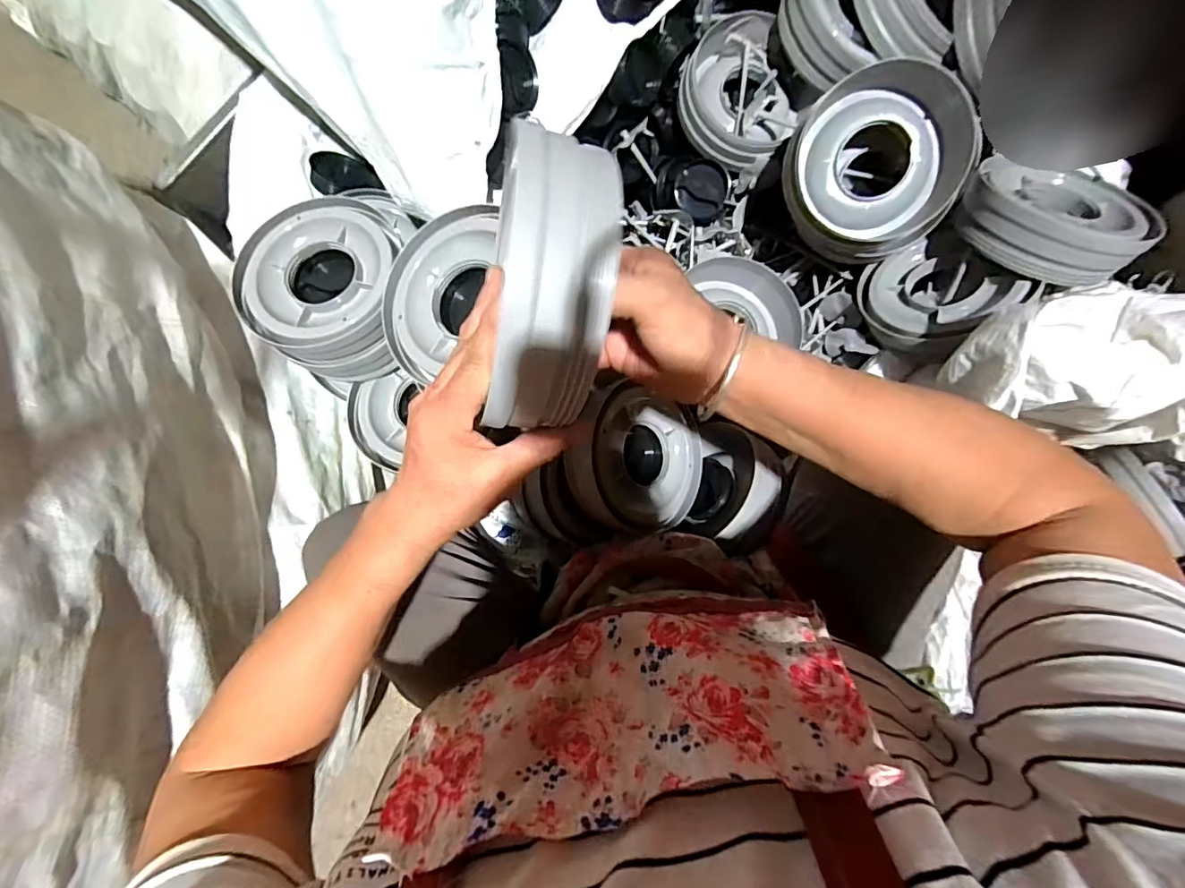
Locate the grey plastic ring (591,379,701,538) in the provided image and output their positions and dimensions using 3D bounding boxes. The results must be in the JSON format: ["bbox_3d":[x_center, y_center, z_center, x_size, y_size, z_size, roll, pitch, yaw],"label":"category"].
[{"bbox_3d":[0.054,0.012,0.527,0.055,0.161,0.154,-3,79,51],"label":"grey plastic ring"}]

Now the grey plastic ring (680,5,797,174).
[{"bbox_3d":[0.171,-0.414,0.593,0.137,0.065,0.159,-31,103,0],"label":"grey plastic ring"}]

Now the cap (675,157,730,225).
[{"bbox_3d":[0.136,-0.311,0.617,0.064,0.028,0.066,15,103,9],"label":"cap"}]

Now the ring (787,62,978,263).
[{"bbox_3d":[0.297,-0.282,0.516,0.172,0.046,0.183,3,116,6],"label":"ring"}]

